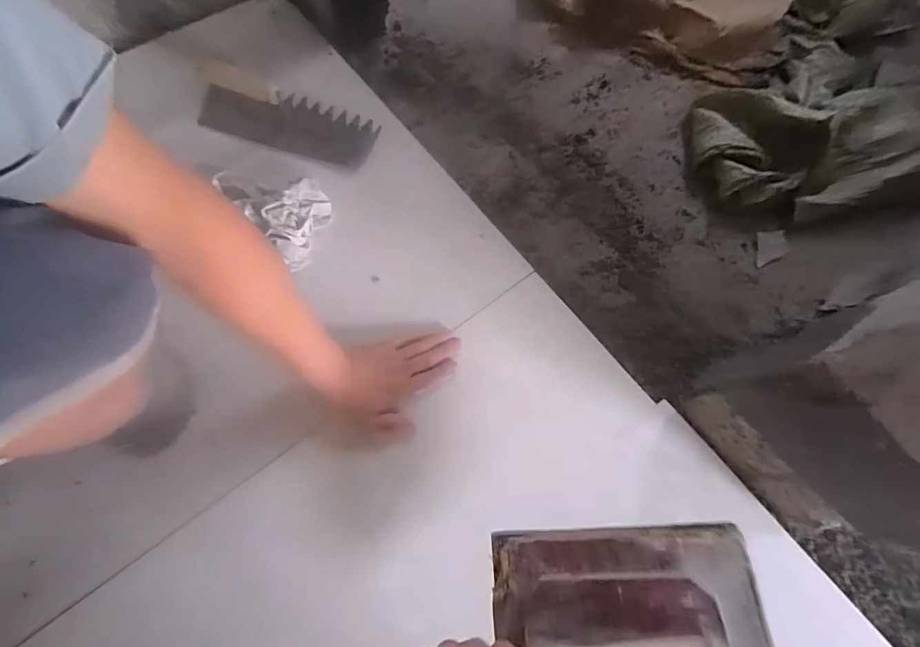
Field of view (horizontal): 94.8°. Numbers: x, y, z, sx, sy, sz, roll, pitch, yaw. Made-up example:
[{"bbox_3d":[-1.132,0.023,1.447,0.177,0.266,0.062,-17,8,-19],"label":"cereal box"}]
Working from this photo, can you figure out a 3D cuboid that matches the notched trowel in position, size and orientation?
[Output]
[{"bbox_3d":[-0.264,-0.333,0.644,0.265,0.073,0.102,14,68,2],"label":"notched trowel"}]

